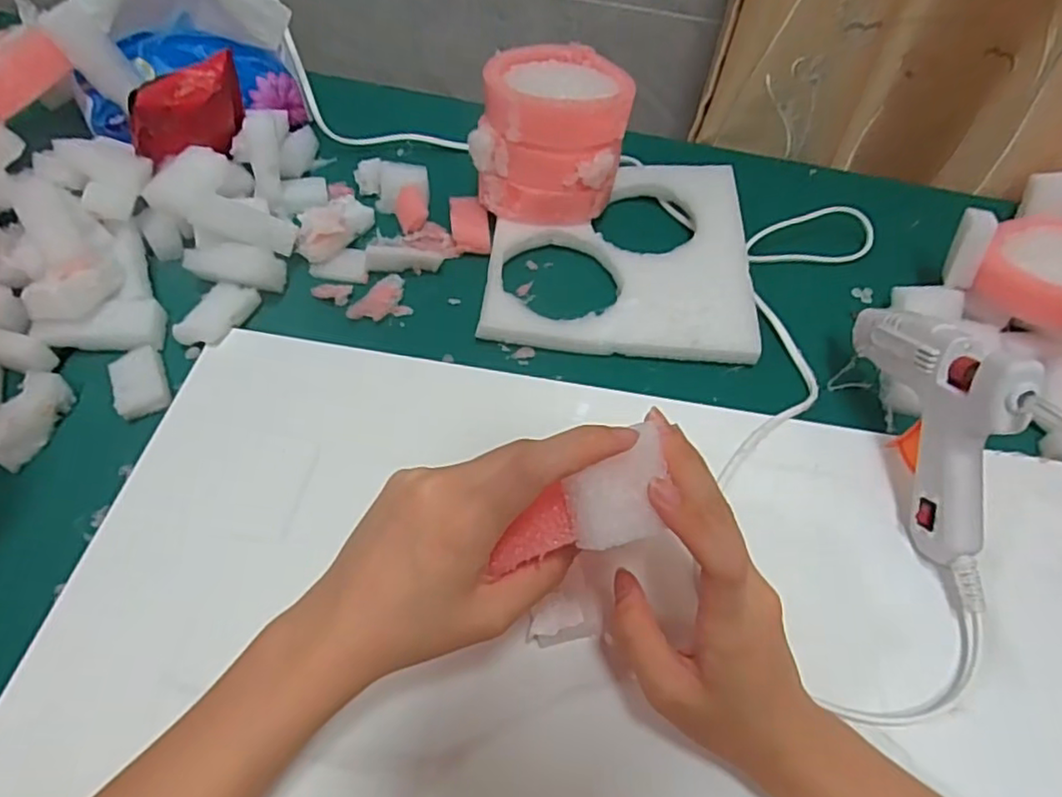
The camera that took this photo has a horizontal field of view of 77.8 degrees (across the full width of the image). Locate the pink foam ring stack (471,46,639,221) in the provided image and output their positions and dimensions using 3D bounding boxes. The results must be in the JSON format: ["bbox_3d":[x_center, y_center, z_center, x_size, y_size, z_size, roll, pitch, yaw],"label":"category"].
[{"bbox_3d":[0.014,-0.183,0.467,0.098,0.104,0.104,7,54,1],"label":"pink foam ring stack"}]

